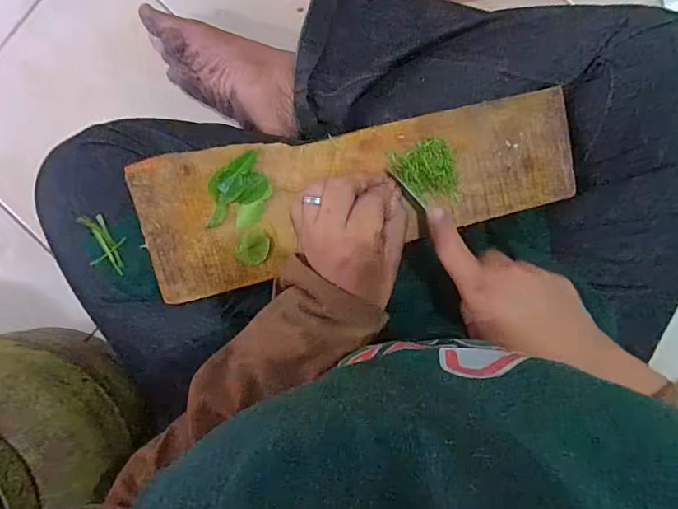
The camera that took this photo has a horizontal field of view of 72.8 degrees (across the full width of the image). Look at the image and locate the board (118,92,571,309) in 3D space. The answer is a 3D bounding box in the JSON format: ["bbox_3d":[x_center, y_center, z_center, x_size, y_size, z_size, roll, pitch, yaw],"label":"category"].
[{"bbox_3d":[0.011,-0.046,0.353,0.330,0.010,0.104,-11,93,2],"label":"board"}]

